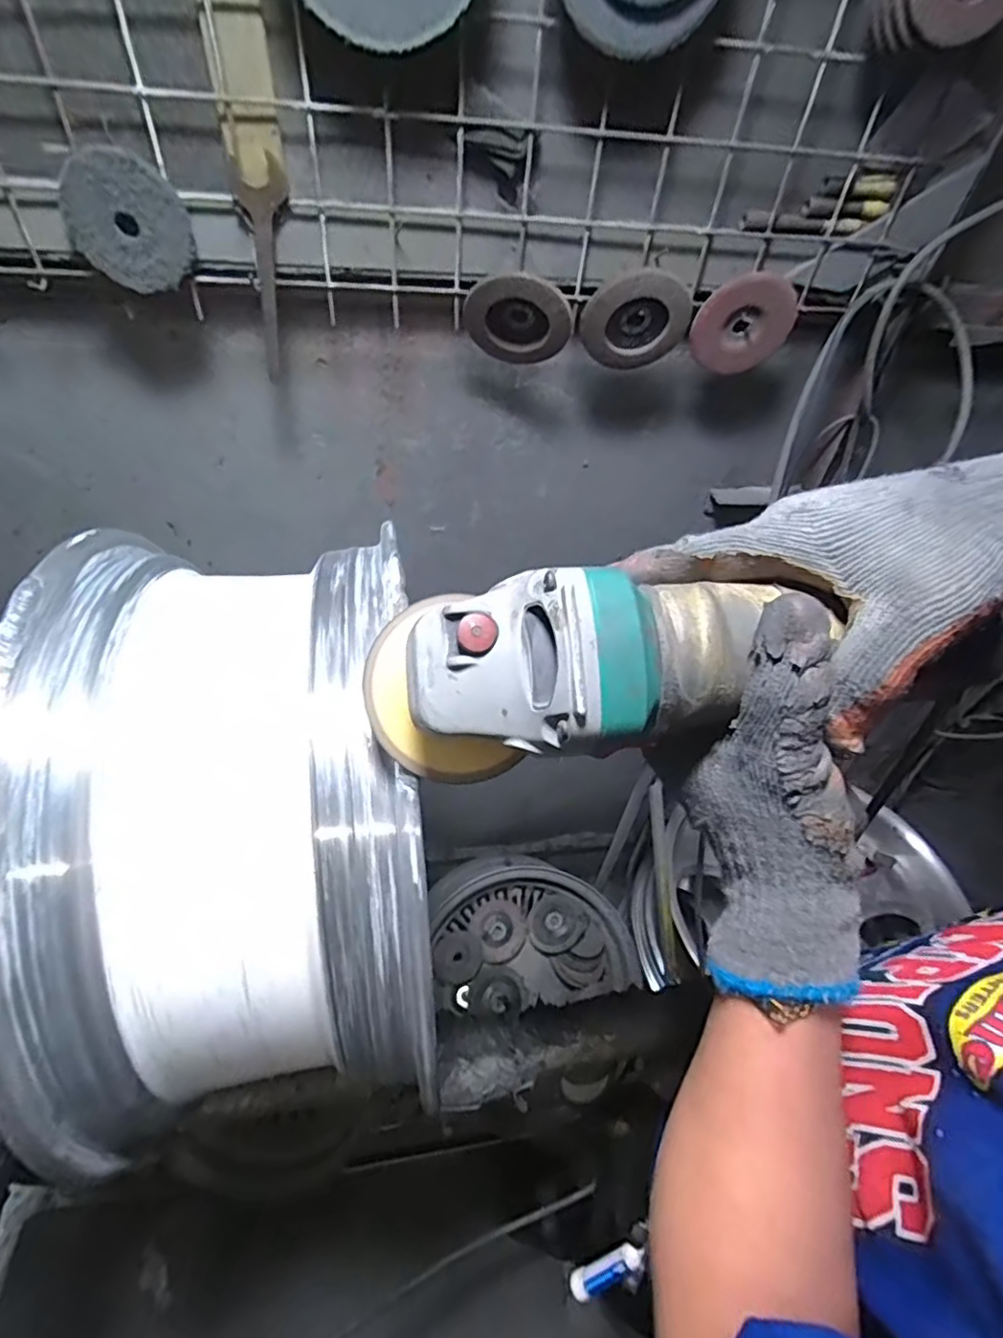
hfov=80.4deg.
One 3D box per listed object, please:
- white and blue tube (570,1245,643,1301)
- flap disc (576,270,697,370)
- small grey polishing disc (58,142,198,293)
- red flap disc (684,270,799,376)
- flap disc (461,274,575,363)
[{"bbox_3d":[0.085,0.489,0.482,0.068,0.014,0.019,-39,53,11],"label":"white and blue tube"},{"bbox_3d":[0.123,-0.319,0.547,0.095,0.099,0.011,5,71,-12],"label":"flap disc"},{"bbox_3d":[-0.284,-0.341,0.454,0.087,0.085,0.012,19,39,-25],"label":"small grey polishing disc"},{"bbox_3d":[0.231,-0.330,0.569,0.102,0.089,0.015,7,60,-28],"label":"red flap disc"},{"bbox_3d":[0.015,-0.317,0.537,0.094,0.088,0.018,1,75,26],"label":"flap disc"}]

